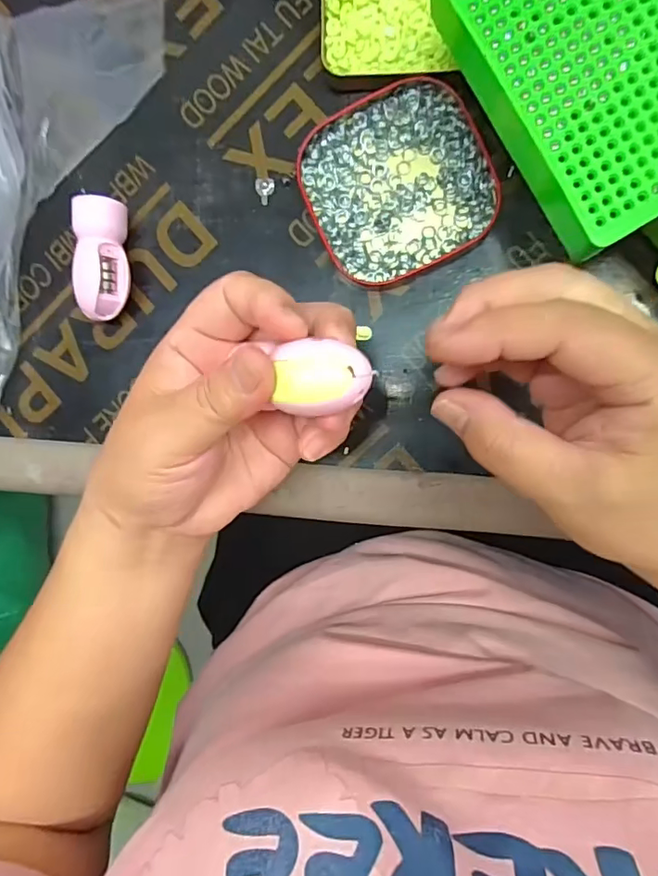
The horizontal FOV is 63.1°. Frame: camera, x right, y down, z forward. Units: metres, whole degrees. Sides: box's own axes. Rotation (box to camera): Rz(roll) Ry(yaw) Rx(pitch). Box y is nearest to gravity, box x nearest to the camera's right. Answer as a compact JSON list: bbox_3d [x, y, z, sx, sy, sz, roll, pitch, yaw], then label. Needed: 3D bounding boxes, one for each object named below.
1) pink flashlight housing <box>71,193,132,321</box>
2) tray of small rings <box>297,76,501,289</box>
[{"bbox_3d":[-0.134,-0.105,0.321,0.028,0.026,0.068,5,93,7],"label":"pink flashlight housing"},{"bbox_3d":[0.038,-0.144,0.305,0.097,0.011,0.101,-24,89,8],"label":"tray of small rings"}]

